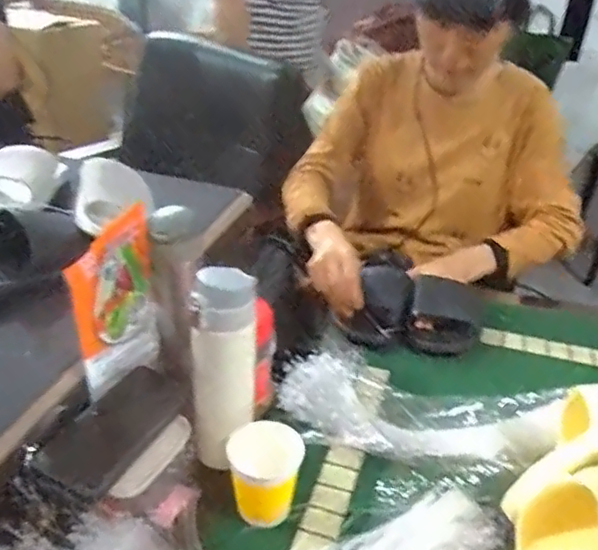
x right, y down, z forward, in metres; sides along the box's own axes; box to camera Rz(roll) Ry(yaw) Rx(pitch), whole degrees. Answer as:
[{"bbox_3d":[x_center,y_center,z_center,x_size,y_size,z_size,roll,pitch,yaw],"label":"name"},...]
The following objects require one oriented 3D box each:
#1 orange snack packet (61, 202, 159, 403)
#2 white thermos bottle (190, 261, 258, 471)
[{"bbox_3d":[-0.197,0.027,0.682,0.022,0.178,0.160,1,17,16],"label":"orange snack packet"},{"bbox_3d":[-0.080,0.102,0.637,0.065,0.208,0.075,6,33,9],"label":"white thermos bottle"}]

